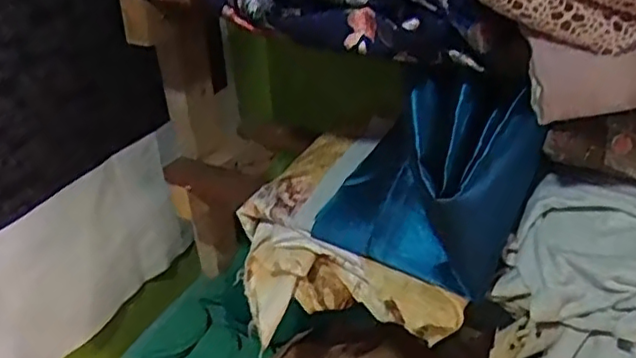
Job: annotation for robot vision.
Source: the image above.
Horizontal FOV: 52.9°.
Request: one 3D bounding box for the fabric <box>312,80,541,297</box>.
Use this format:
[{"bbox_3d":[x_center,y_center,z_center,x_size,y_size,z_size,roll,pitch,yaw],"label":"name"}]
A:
[{"bbox_3d":[0.094,-0.005,0.593,0.162,0.179,0.125,26,41,38],"label":"fabric"}]

